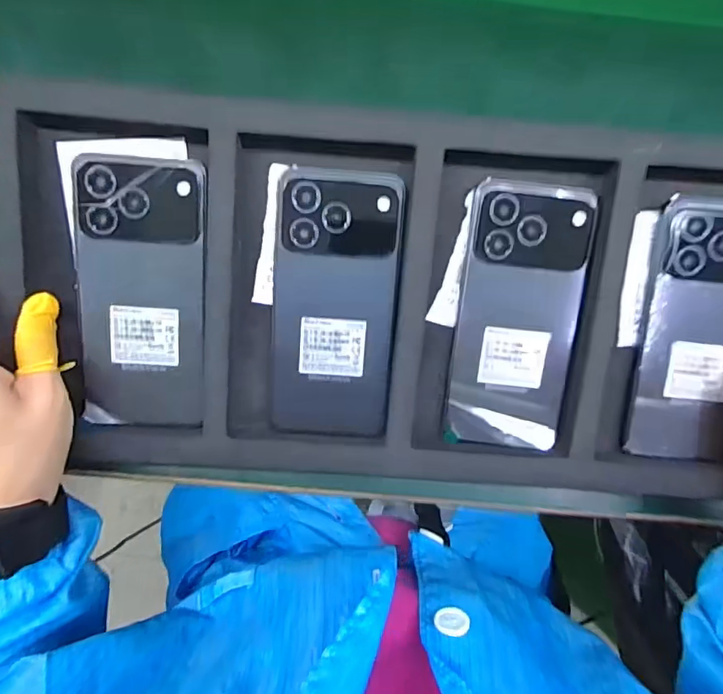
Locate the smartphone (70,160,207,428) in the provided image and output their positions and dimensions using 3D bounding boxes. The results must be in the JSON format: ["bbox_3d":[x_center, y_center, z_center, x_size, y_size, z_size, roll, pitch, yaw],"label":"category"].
[{"bbox_3d":[-0.131,-0.029,0.308,0.074,0.013,0.157,5,103,-4],"label":"smartphone"}]

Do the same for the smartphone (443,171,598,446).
[{"bbox_3d":[0.097,-0.017,0.318,0.073,0.013,0.159,5,100,-4],"label":"smartphone"}]

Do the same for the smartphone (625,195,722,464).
[{"bbox_3d":[0.212,-0.007,0.316,0.070,0.018,0.156,6,98,4],"label":"smartphone"}]

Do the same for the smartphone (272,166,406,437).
[{"bbox_3d":[-0.016,-0.024,0.316,0.073,0.012,0.159,3,102,-4],"label":"smartphone"}]

